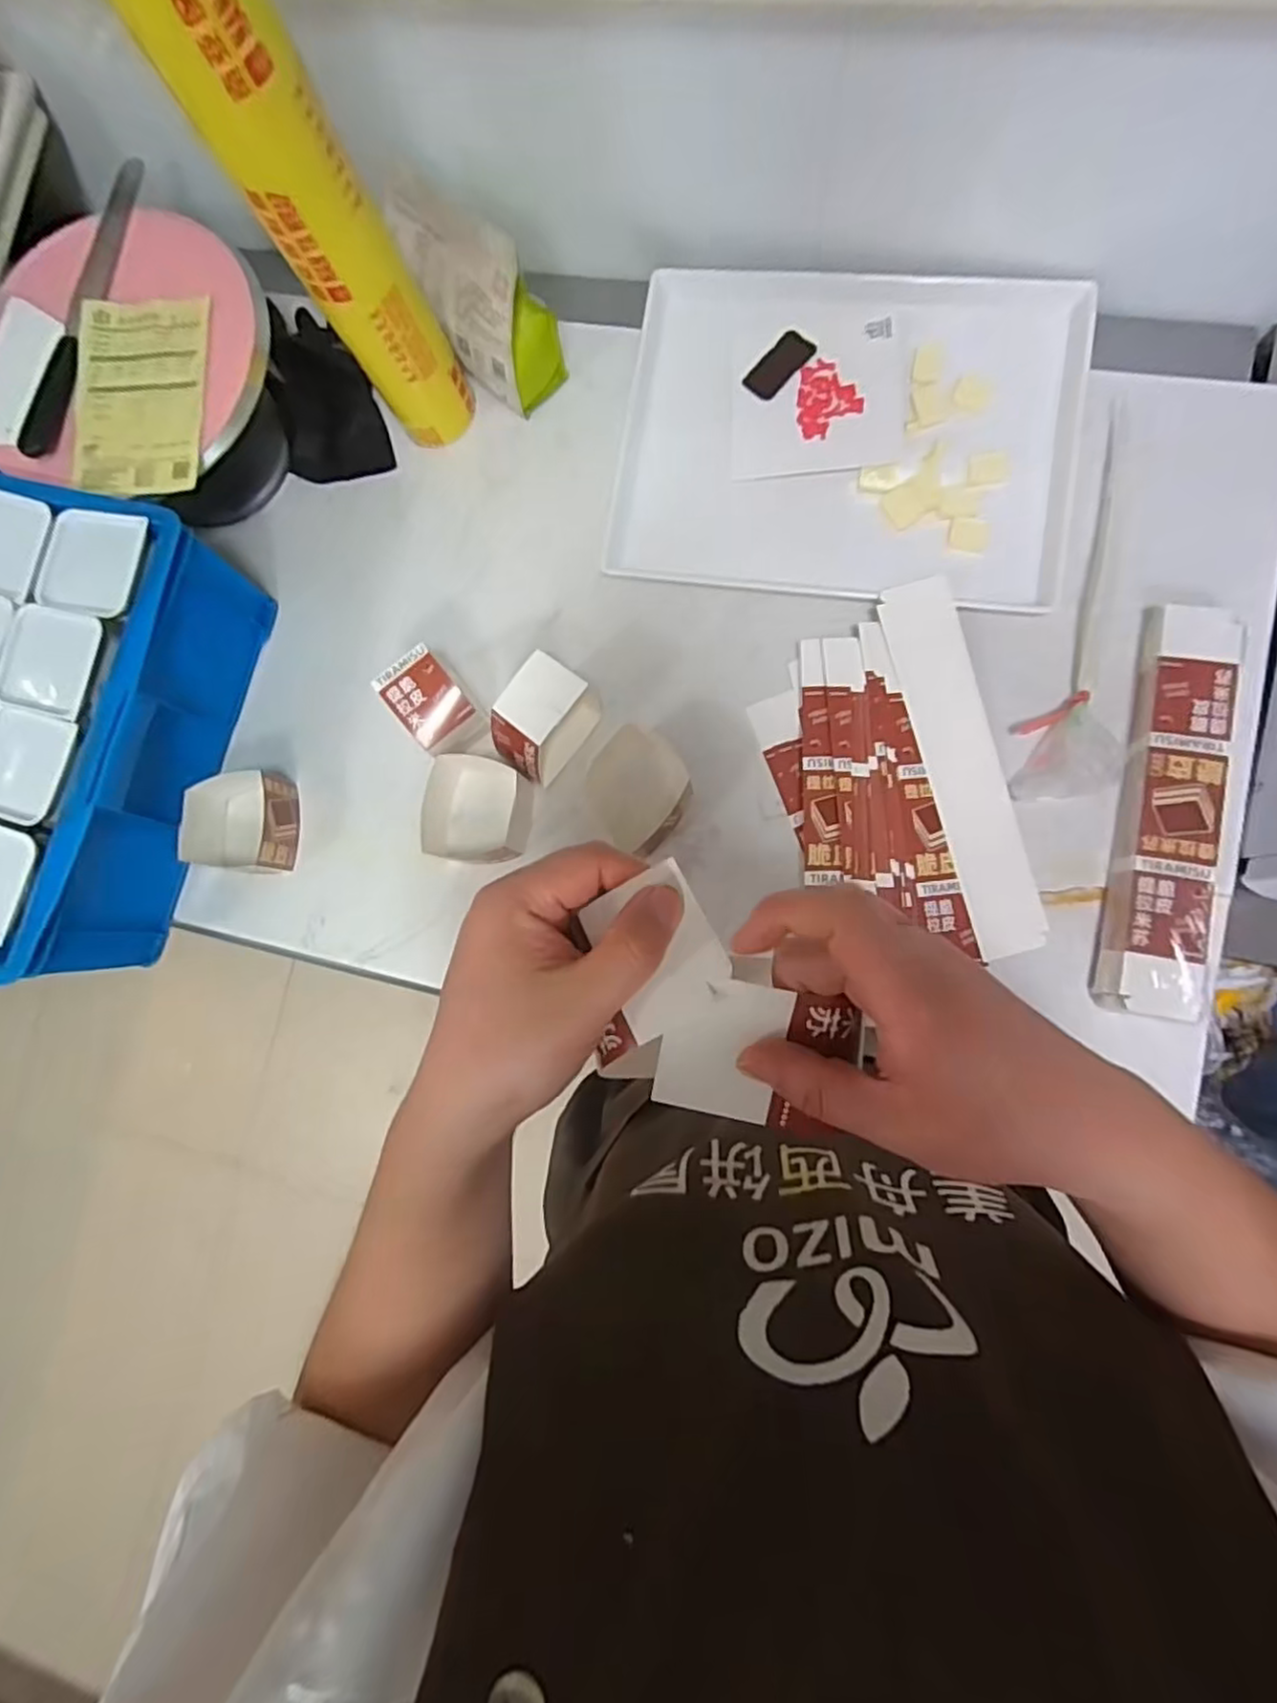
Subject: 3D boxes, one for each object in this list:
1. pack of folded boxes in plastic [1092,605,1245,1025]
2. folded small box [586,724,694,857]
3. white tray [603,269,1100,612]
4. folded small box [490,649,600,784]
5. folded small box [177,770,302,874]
[{"bbox_3d":[0.458,-0.035,0.588,0.075,0.038,0.349,10,86,9],"label":"pack of folded boxes in plastic"},{"bbox_3d":[-0.003,-0.057,0.648,0.091,0.034,0.104,39,91,9],"label":"folded small box"},{"bbox_3d":[0.202,-0.418,0.693,0.434,0.037,0.339,7,83,7],"label":"white tray"},{"bbox_3d":[-0.087,-0.124,0.658,0.068,0.087,0.104,37,90,9],"label":"folded small box"},{"bbox_3d":[-0.399,-0.032,0.701,0.094,0.058,0.101,7,85,8],"label":"folded small box"}]

